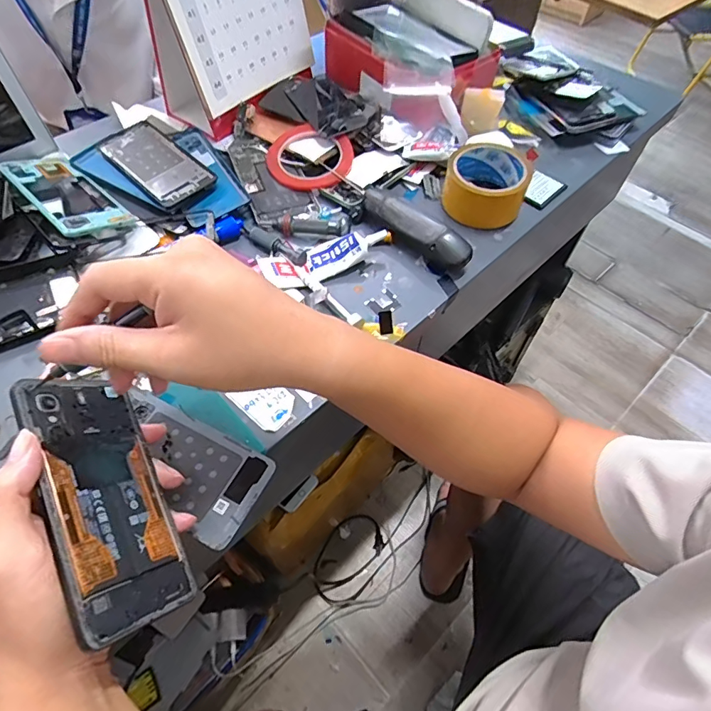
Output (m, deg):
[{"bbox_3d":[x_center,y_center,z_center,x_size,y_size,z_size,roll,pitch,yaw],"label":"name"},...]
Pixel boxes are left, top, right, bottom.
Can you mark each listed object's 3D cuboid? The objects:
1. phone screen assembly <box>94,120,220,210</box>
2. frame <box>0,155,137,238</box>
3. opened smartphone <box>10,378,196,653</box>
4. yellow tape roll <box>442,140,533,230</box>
[{"bbox_3d":[-0.238,-0.231,0.546,0.159,0.010,0.075,39,63,22],"label":"phone screen assembly"},{"bbox_3d":[-0.322,-0.182,0.505,0.162,0.009,0.075,40,45,19],"label":"frame"},{"bbox_3d":[-0.154,0.085,0.285,0.004,0.072,0.159,-35,73,21],"label":"opened smartphone"},{"bbox_3d":[0.153,-0.204,0.540,0.090,0.052,0.090,1,56,-1],"label":"yellow tape roll"}]

